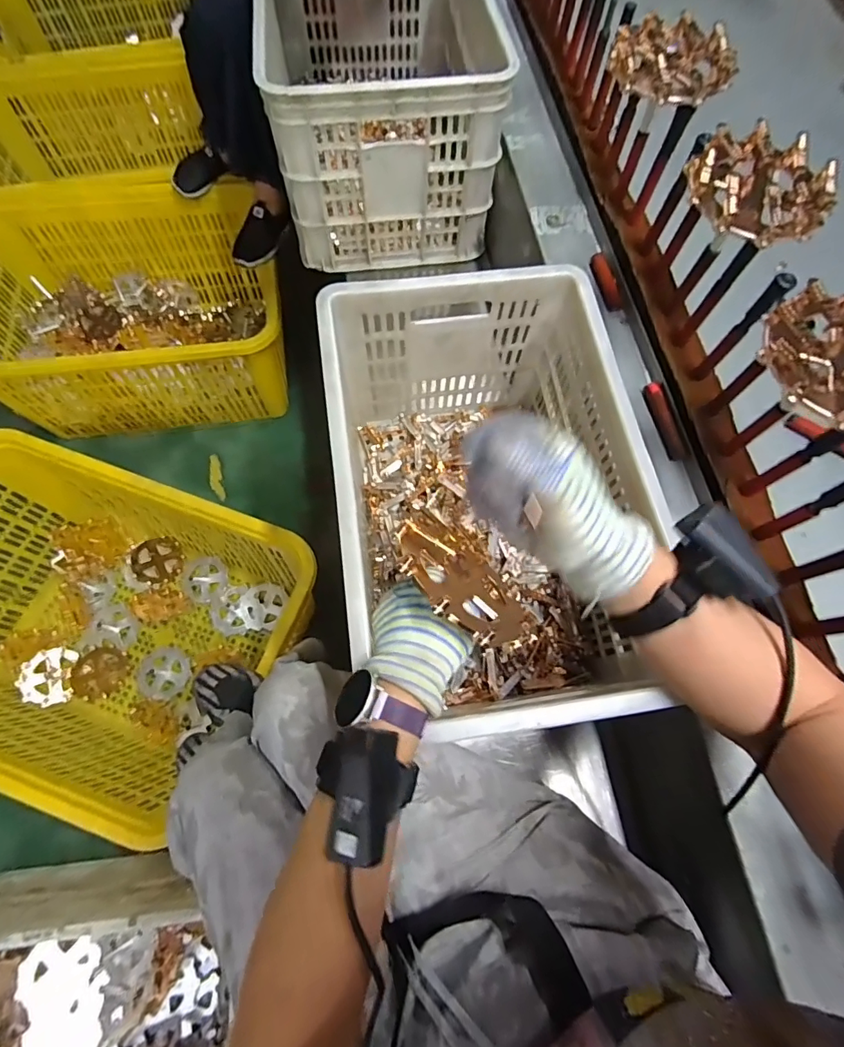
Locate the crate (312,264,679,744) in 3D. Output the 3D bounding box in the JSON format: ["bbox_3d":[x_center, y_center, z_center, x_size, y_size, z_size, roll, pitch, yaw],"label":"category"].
[{"bbox_3d":[0.064,-0.028,0.554,0.294,0.244,0.442,-7,71,-3],"label":"crate"}]

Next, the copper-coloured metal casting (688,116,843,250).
[{"bbox_3d":[0.316,-0.315,0.437,0.115,0.028,0.125,-28,73,-10],"label":"copper-coloured metal casting"}]

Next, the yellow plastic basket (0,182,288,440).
[{"bbox_3d":[-0.772,-0.563,1.285,0.766,0.330,0.519,-11,71,-5],"label":"yellow plastic basket"}]

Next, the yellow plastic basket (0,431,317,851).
[{"bbox_3d":[-0.664,0.227,1.055,0.784,0.421,0.560,18,71,6],"label":"yellow plastic basket"}]

